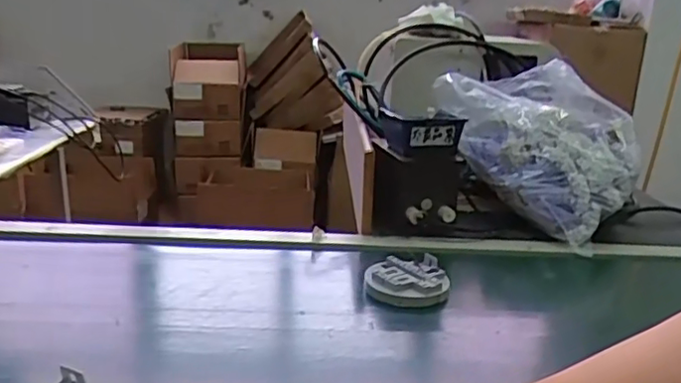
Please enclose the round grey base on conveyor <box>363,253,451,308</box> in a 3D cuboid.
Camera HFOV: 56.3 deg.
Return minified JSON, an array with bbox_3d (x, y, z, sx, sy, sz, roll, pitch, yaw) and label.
[{"bbox_3d":[0.082,0.107,0.792,0.099,0.020,0.104,3,16,-1],"label":"round grey base on conveyor"}]

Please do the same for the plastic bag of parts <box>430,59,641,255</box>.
[{"bbox_3d":[0.347,-0.091,1.095,0.276,0.213,0.321,-11,21,-41],"label":"plastic bag of parts"}]

